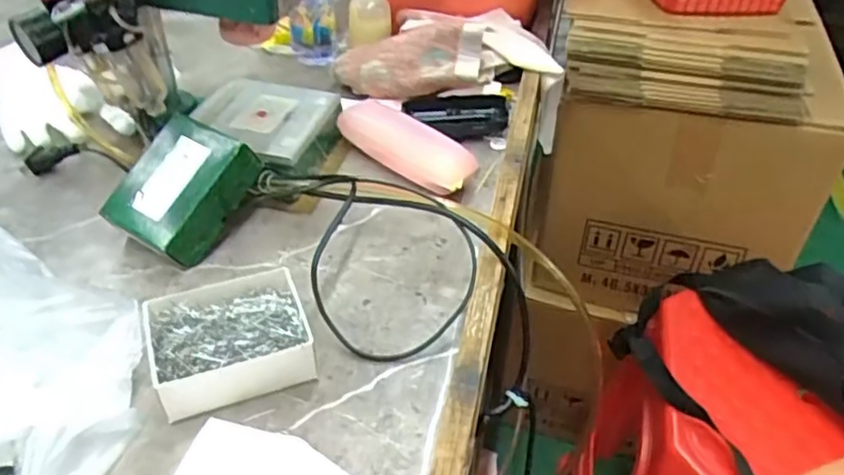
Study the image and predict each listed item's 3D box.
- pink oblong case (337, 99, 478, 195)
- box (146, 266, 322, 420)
[{"bbox_3d":[-0.016,-0.090,0.634,0.153,0.046,0.053,30,48,29],"label":"pink oblong case"},{"bbox_3d":[-0.130,0.068,0.447,0.102,0.041,0.086,-13,43,-16],"label":"box"}]

